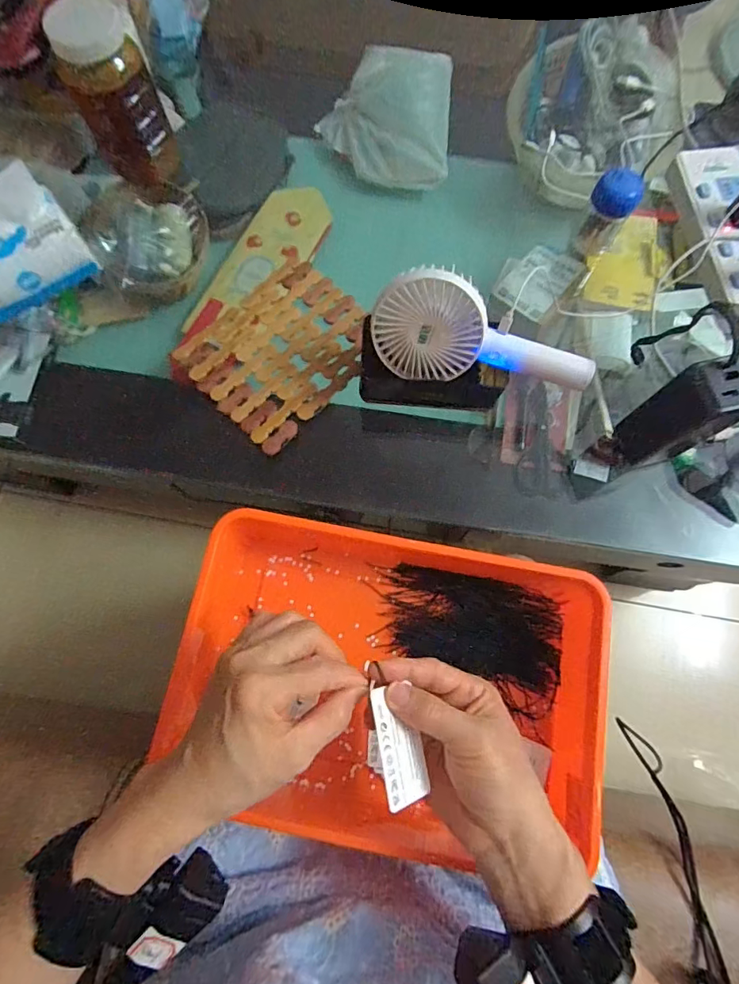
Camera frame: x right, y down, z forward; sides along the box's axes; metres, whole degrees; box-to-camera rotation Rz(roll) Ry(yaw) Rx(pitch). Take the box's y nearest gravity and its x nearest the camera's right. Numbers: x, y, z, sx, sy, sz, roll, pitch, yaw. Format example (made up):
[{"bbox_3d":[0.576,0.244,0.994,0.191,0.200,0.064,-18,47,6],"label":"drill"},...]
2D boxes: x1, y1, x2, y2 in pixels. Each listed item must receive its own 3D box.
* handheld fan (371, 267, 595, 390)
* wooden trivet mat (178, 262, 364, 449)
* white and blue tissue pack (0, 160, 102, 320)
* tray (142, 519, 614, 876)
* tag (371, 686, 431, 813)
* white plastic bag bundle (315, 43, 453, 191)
[{"bbox_3d":[0.105,-0.149,0.440,0.200,0.096,0.037,8,43,4],"label":"handheld fan"},{"bbox_3d":[-0.098,-0.161,0.534,0.167,0.009,0.193,42,78,11],"label":"wooden trivet mat"},{"bbox_3d":[-0.397,-0.270,0.526,0.140,0.069,0.106,-32,77,-9],"label":"white and blue tissue pack"},{"bbox_3d":[0.013,0.146,0.369,0.299,0.075,0.233,10,74,3],"label":"tray"},{"bbox_3d":[0.019,0.151,0.285,0.033,0.004,0.063,7,68,-42],"label":"tag"},{"bbox_3d":[0.023,-0.625,0.791,0.217,0.084,0.222,3,74,1],"label":"white plastic bag bundle"}]

